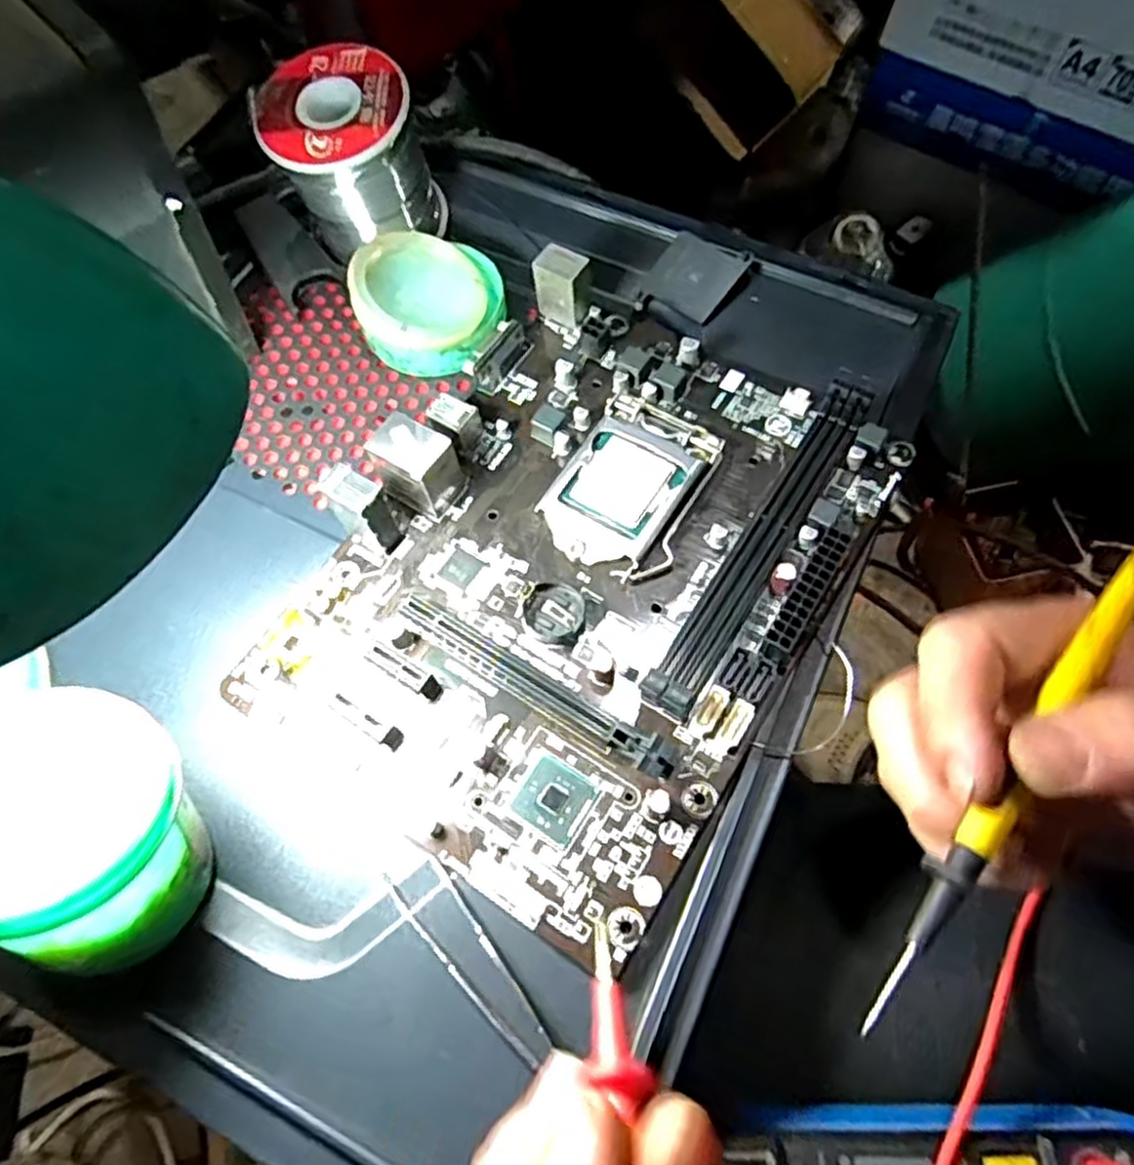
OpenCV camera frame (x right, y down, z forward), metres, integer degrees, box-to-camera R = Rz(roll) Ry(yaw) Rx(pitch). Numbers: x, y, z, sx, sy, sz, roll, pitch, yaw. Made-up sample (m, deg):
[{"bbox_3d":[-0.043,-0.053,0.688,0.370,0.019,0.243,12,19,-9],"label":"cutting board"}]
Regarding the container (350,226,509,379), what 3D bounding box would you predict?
[{"bbox_3d":[-0.060,-0.123,0.326,0.062,0.027,0.060,0,67,1],"label":"container"}]

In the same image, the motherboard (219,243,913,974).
[{"bbox_3d":[0.004,-0.014,0.273,0.172,0.025,0.225,32,71,13],"label":"motherboard"}]

